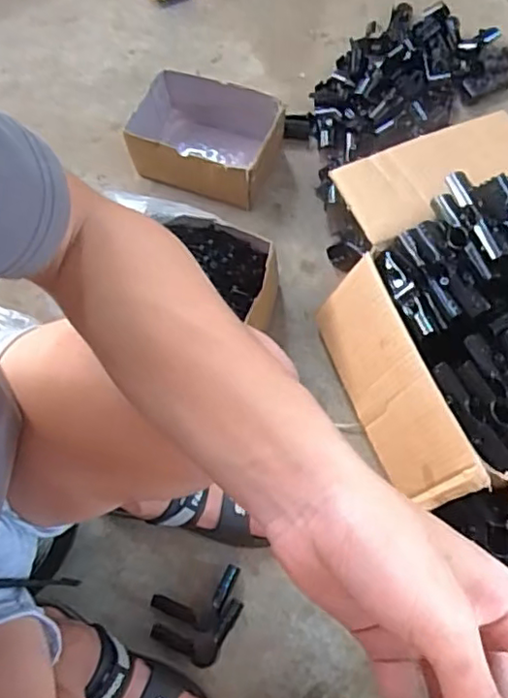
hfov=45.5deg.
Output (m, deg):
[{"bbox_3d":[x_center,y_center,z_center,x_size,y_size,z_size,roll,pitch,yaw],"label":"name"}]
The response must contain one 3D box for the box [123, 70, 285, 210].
[{"bbox_3d":[-0.073,-0.319,0.923,0.208,0.091,0.148,17,70,11],"label":"box"}]

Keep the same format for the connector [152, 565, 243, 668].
[{"bbox_3d":[-0.067,0.303,0.716,0.098,0.032,0.114,26,71,14],"label":"connector"}]

